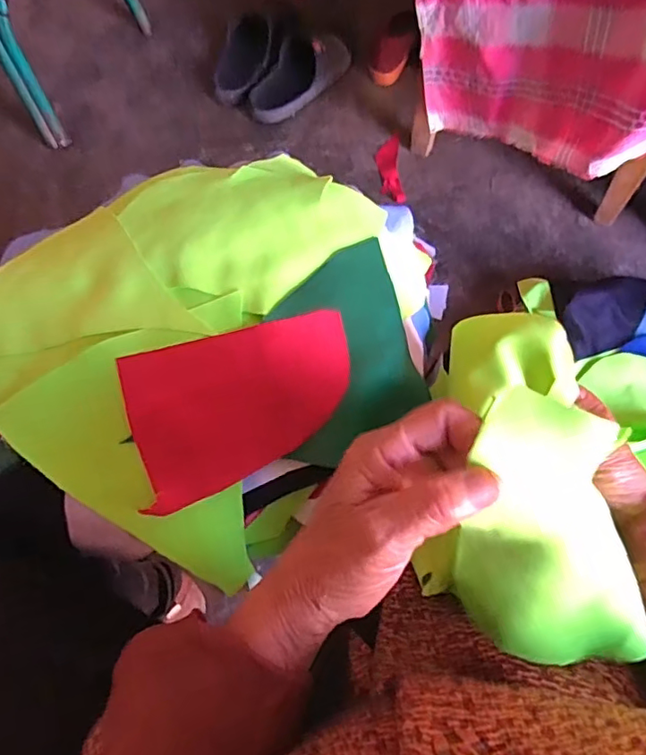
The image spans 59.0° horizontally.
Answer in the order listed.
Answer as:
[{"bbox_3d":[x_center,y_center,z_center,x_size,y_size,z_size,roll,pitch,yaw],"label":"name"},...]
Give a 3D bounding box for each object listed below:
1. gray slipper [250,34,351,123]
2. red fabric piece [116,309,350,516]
[{"bbox_3d":[-0.049,-0.575,1.090,0.109,0.070,0.209,38,75,15],"label":"gray slipper"},{"bbox_3d":[-0.052,0.019,0.382,0.148,0.012,0.102,-14,85,-8],"label":"red fabric piece"}]

